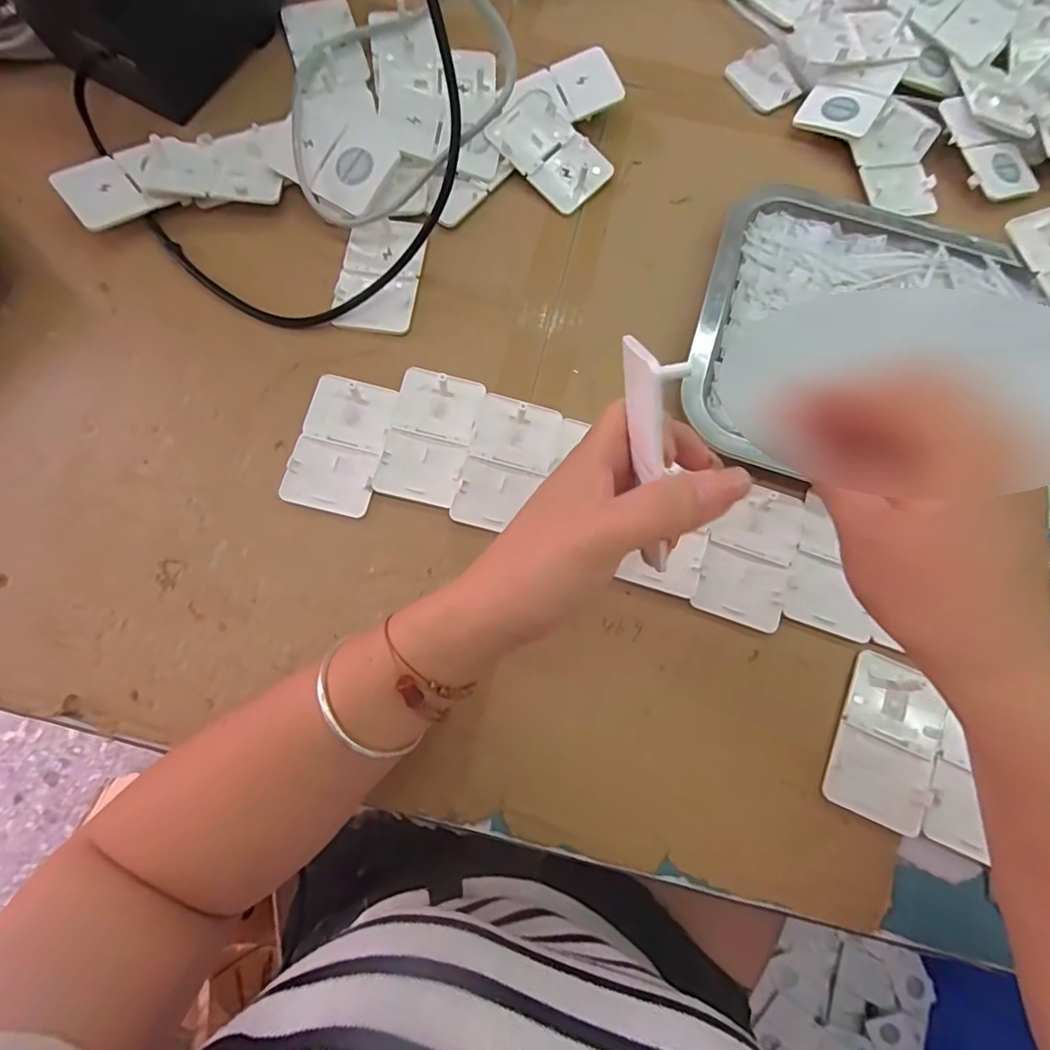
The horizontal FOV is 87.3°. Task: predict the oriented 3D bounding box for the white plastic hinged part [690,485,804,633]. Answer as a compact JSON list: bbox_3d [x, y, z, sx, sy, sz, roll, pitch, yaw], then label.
[{"bbox_3d":[0.136,0.017,0.333,0.051,0.005,0.085,19,75,4],"label":"white plastic hinged part"}]

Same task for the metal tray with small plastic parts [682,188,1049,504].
[{"bbox_3d":[0.264,-0.109,0.359,0.298,0.019,0.213,15,75,3],"label":"metal tray with small plastic parts"}]

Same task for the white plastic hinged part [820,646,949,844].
[{"bbox_3d":[0.202,0.120,0.305,0.052,0.004,0.085,24,75,5],"label":"white plastic hinged part"}]

